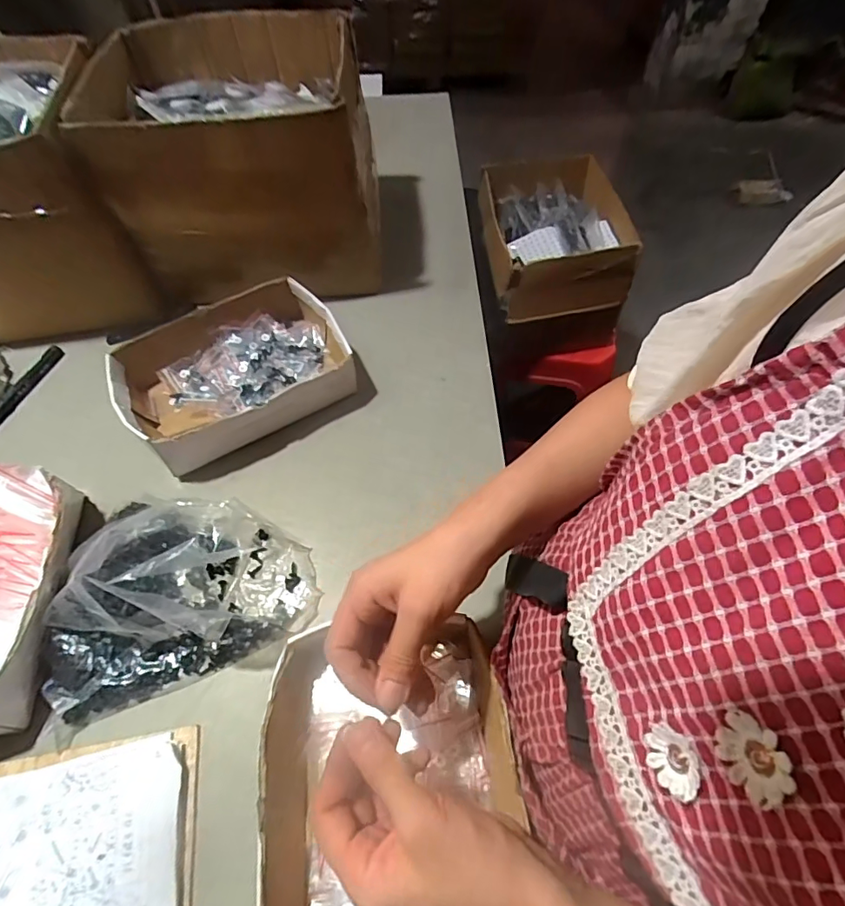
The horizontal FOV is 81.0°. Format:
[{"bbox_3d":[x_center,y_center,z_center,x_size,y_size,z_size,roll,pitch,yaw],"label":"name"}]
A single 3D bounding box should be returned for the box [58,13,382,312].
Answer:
[{"bbox_3d":[-0.249,-0.429,0.721,0.336,0.247,0.390,-10,58,-7],"label":"box"}]

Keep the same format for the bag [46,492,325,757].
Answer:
[{"bbox_3d":[-0.235,0.112,0.436,0.243,0.125,0.160,-26,62,-16],"label":"bag"}]

